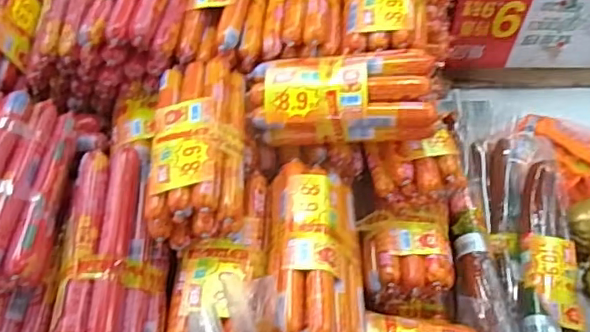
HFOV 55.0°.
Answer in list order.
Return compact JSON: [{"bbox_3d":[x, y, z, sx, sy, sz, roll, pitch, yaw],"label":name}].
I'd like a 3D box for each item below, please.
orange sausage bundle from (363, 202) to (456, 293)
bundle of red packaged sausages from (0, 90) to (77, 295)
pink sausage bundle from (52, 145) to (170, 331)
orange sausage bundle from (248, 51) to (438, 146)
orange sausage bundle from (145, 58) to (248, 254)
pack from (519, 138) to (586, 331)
[{"bbox_3d":[0.104,0.074,0.508,0.080,0.034,0.076,3,56,5],"label":"orange sausage bundle"},{"bbox_3d":[-0.227,0.019,0.447,0.072,0.065,0.159,-1,55,2],"label":"bundle of red packaged sausages"},{"bbox_3d":[-0.144,0.067,0.438,0.080,0.054,0.159,-3,55,1],"label":"pink sausage bundle"},{"bbox_3d":[0.039,-0.058,0.486,0.153,0.048,0.064,-1,55,2],"label":"orange sausage bundle"},{"bbox_3d":[-0.075,-0.015,0.470,0.078,0.053,0.160,-4,55,1],"label":"orange sausage bundle"},{"bbox_3d":[0.251,0.100,0.553,0.057,0.048,0.306,7,56,8],"label":"pack"}]

